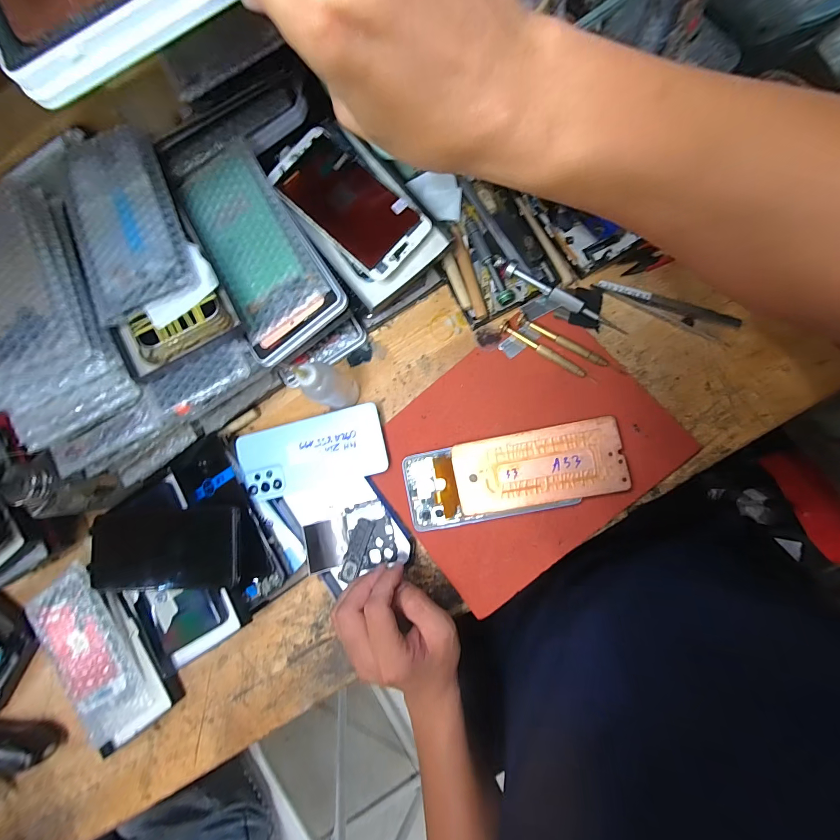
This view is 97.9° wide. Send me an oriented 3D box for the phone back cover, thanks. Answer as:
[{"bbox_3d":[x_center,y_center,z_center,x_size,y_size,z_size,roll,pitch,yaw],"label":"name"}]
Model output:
[{"bbox_3d":[-0.112,0.034,0.376,0.154,0.005,0.071,-14,83,7],"label":"phone back cover"}]

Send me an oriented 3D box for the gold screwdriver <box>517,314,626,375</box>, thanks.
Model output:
[{"bbox_3d":[0.144,-0.071,0.350,0.110,0.007,0.010,31,90,10],"label":"gold screwdriver"}]

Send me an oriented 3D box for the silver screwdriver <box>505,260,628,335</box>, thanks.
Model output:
[{"bbox_3d":[0.138,-0.114,0.349,0.125,0.023,0.012,30,88,9],"label":"silver screwdriver"}]

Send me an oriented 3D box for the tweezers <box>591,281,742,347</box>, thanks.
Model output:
[{"bbox_3d":[0.230,-0.107,0.345,0.127,0.006,0.024,27,90,10],"label":"tweezers"}]

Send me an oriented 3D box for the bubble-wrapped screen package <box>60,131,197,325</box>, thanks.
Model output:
[{"bbox_3d":[-0.253,-0.174,0.312,0.090,0.015,0.169,-22,83,-4],"label":"bubble-wrapped screen package"}]

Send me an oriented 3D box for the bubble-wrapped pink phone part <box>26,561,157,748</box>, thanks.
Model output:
[{"bbox_3d":[-0.350,0.247,0.389,0.089,0.013,0.173,-34,81,5],"label":"bubble-wrapped pink phone part"}]

